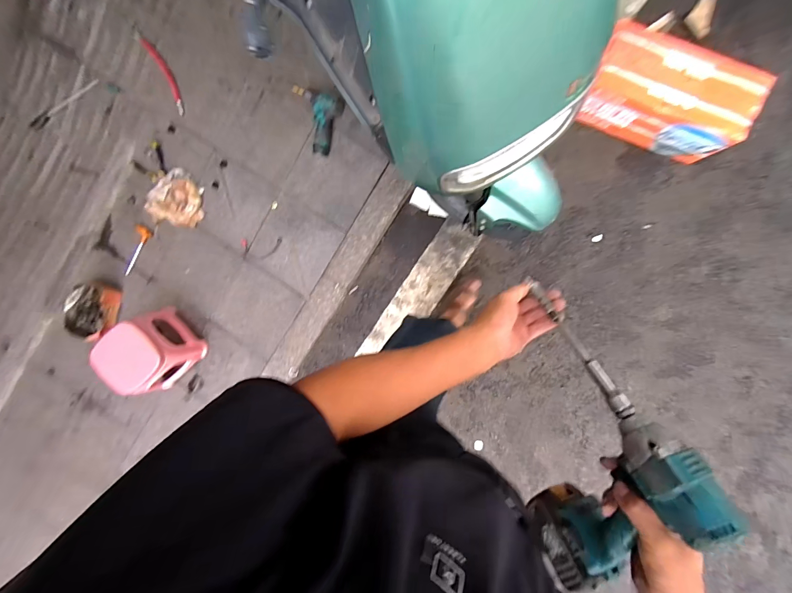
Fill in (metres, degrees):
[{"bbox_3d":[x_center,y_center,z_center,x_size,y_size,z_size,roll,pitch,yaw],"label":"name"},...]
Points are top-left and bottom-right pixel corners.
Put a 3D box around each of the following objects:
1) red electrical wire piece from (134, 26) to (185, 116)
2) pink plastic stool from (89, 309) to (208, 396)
[{"bbox_3d":[-0.848,-0.826,1.255,0.055,0.031,0.316,-27,101,0],"label":"red electrical wire piece"},{"bbox_3d":[-0.920,0.202,1.274,0.255,0.224,0.251,-43,86,-1],"label":"pink plastic stool"}]

